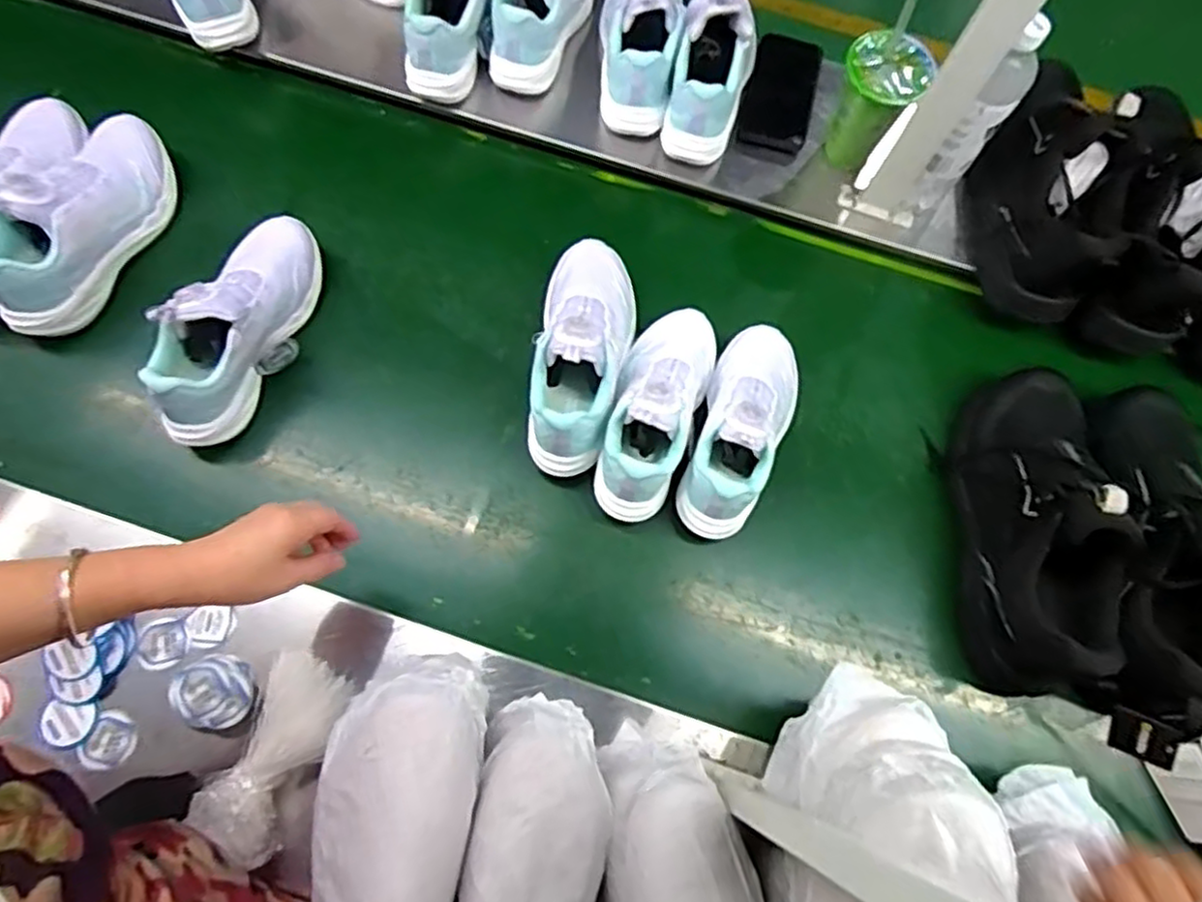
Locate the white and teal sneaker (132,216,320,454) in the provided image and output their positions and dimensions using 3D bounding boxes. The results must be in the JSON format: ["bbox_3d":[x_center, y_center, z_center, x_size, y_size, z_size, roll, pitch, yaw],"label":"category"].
[{"bbox_3d":[-0.371,-0.133,0.724,0.093,0.119,0.252,23,73,5],"label":"white and teal sneaker"}]

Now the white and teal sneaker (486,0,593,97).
[{"bbox_3d":[-0.072,-0.538,0.843,0.092,0.109,0.208,22,73,5],"label":"white and teal sneaker"}]

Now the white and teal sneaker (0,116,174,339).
[{"bbox_3d":[-0.550,-0.250,0.754,0.094,0.101,0.255,24,73,5],"label":"white and teal sneaker"}]

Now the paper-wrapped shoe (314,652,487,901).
[{"bbox_3d":[-0.148,0.257,0.514,0.115,0.088,0.241,4,53,-1],"label":"paper-wrapped shoe"}]

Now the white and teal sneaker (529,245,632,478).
[{"bbox_3d":[-0.020,-0.106,0.736,0.096,0.116,0.250,10,72,1],"label":"white and teal sneaker"}]

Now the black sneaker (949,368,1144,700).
[{"bbox_3d":[0.418,0.065,0.684,0.106,0.162,0.312,3,72,-1],"label":"black sneaker"}]

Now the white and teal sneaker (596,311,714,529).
[{"bbox_3d":[0.058,-0.046,0.725,0.088,0.108,0.230,16,72,3],"label":"white and teal sneaker"}]

